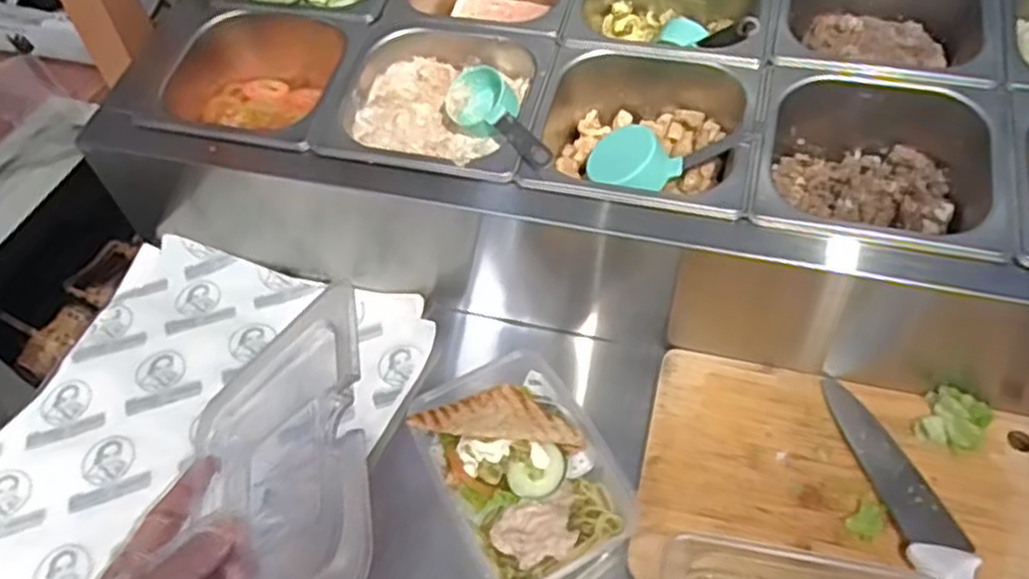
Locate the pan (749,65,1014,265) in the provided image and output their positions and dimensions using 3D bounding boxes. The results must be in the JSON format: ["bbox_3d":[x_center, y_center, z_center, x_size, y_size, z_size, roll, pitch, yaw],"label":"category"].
[{"bbox_3d":[0.275,-0.090,0.574,0.174,0.086,0.162,11,54,12],"label":"pan"}]

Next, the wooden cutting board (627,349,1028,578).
[{"bbox_3d":[0.248,0.149,0.541,0.295,0.014,0.194,10,54,12],"label":"wooden cutting board"}]

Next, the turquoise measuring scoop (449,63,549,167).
[{"bbox_3d":[-0.013,-0.137,0.606,0.051,0.032,0.129,-24,55,-14],"label":"turquoise measuring scoop"}]

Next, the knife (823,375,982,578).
[{"bbox_3d":[0.293,0.171,0.508,0.044,0.029,0.272,-10,52,-4],"label":"knife"}]

